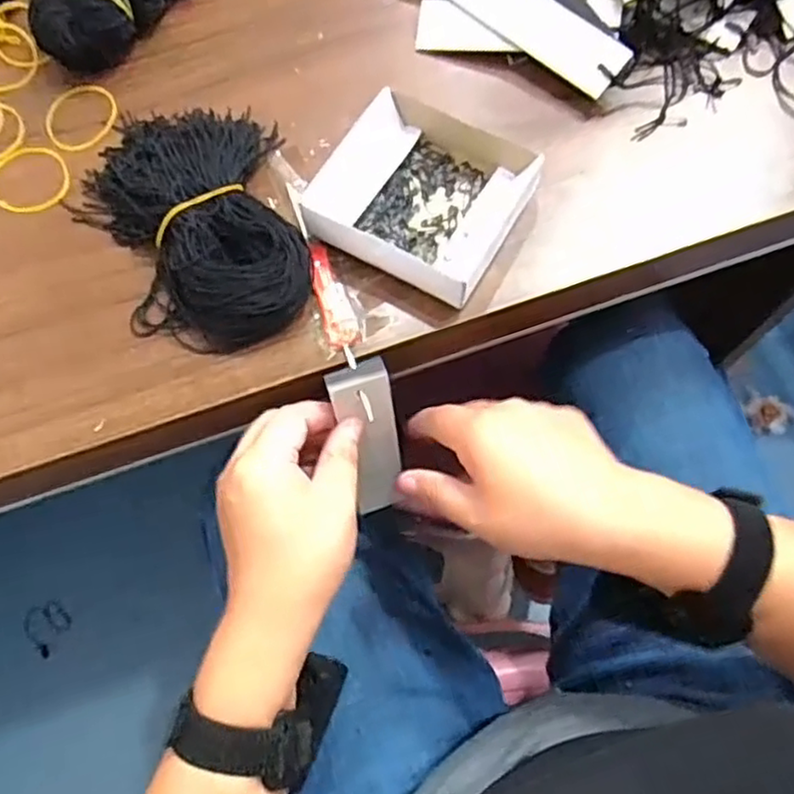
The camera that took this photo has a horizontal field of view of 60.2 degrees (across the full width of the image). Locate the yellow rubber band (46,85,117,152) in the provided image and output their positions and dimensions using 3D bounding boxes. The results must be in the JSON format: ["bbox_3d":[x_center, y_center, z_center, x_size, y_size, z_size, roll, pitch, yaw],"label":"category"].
[{"bbox_3d":[-0.200,-0.178,0.434,0.045,0.004,0.051,-19,70,-5],"label":"yellow rubber band"}]

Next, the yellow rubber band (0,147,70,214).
[{"bbox_3d":[-0.226,-0.135,0.419,0.047,0.004,0.051,-1,69,2],"label":"yellow rubber band"}]

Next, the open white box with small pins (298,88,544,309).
[{"bbox_3d":[0.016,-0.119,0.394,0.105,0.024,0.110,29,73,13],"label":"open white box with small pins"}]

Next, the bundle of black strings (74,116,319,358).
[{"bbox_3d":[-0.116,-0.108,0.389,0.114,0.033,0.168,-25,70,-7],"label":"bundle of black strings"}]

